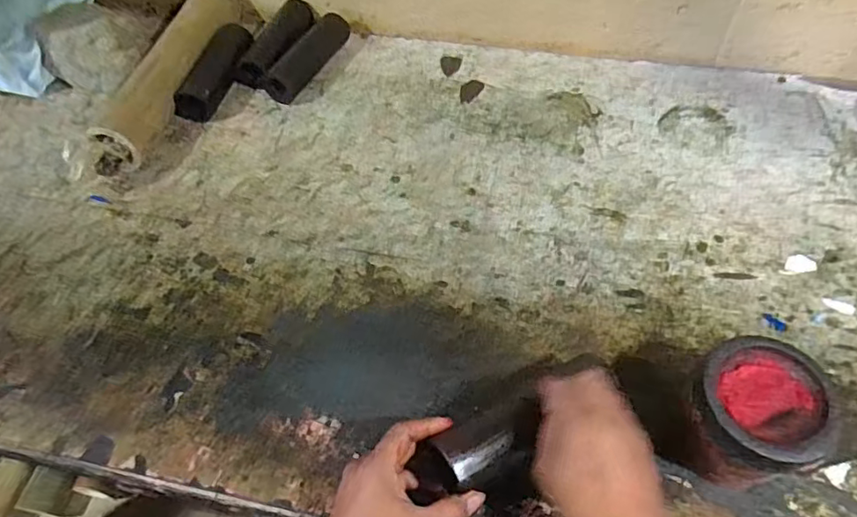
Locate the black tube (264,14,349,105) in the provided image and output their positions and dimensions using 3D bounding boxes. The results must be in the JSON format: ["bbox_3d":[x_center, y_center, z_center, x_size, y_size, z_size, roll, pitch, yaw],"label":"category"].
[{"bbox_3d":[-0.181,-0.314,0.874,0.050,0.041,0.194,20,56,15],"label":"black tube"}]

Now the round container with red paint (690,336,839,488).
[{"bbox_3d":[0.271,0.140,0.486,0.108,0.092,0.120,37,60,27],"label":"round container with red paint"}]

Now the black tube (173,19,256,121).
[{"bbox_3d":[-0.322,-0.283,0.835,0.057,0.049,0.186,15,68,12],"label":"black tube"}]

